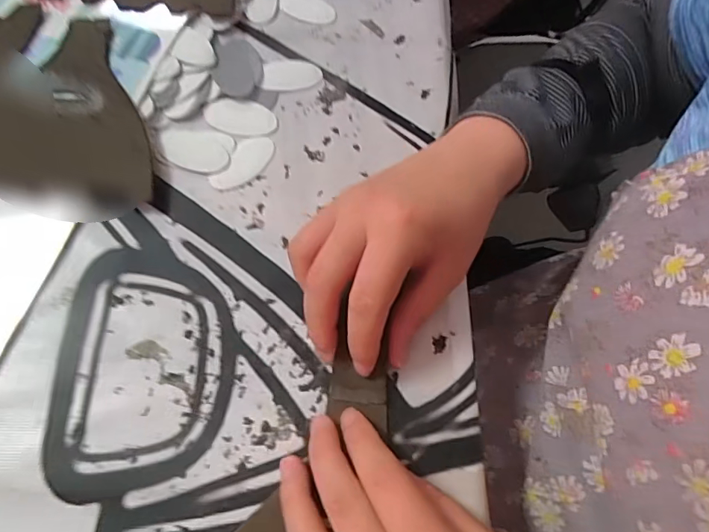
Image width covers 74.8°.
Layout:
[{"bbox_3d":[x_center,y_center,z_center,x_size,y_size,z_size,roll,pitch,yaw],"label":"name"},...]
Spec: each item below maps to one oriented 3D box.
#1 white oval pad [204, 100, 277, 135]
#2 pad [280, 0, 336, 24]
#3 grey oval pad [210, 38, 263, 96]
[{"bbox_3d":[-0.079,-0.103,0.319,0.048,0.004,0.025,7,67,0],"label":"white oval pad"},{"bbox_3d":[-0.037,-0.201,0.359,0.045,0.004,0.027,14,67,3],"label":"pad"},{"bbox_3d":[-0.084,-0.145,0.334,0.033,0.005,0.055,2,67,-2],"label":"grey oval pad"}]

